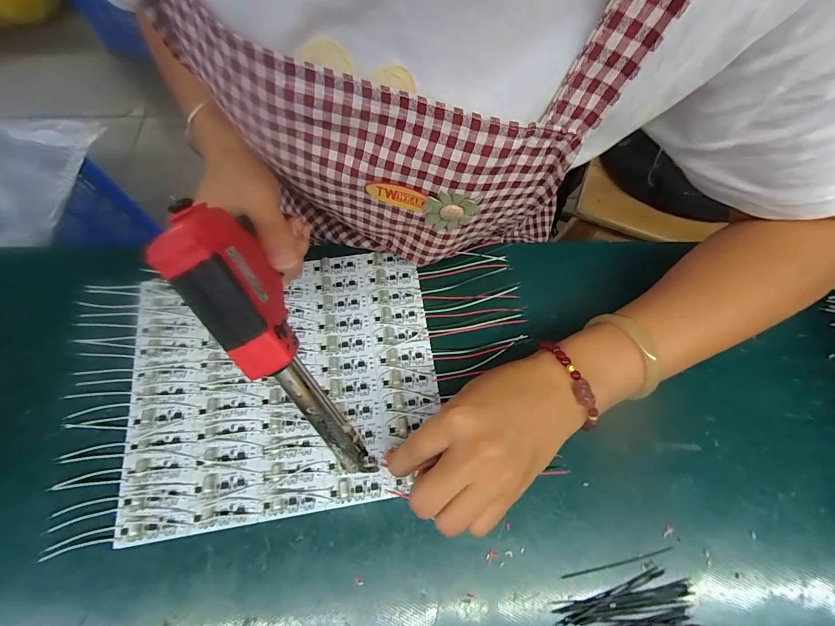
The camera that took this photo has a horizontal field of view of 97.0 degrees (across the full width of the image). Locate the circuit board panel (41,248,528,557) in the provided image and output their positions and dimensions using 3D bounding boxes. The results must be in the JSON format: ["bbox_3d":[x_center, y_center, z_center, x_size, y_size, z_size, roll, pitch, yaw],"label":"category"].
[{"bbox_3d":[-0.085,0.046,0.290,0.348,0.012,0.196,-8,70,-4],"label":"circuit board panel"}]

